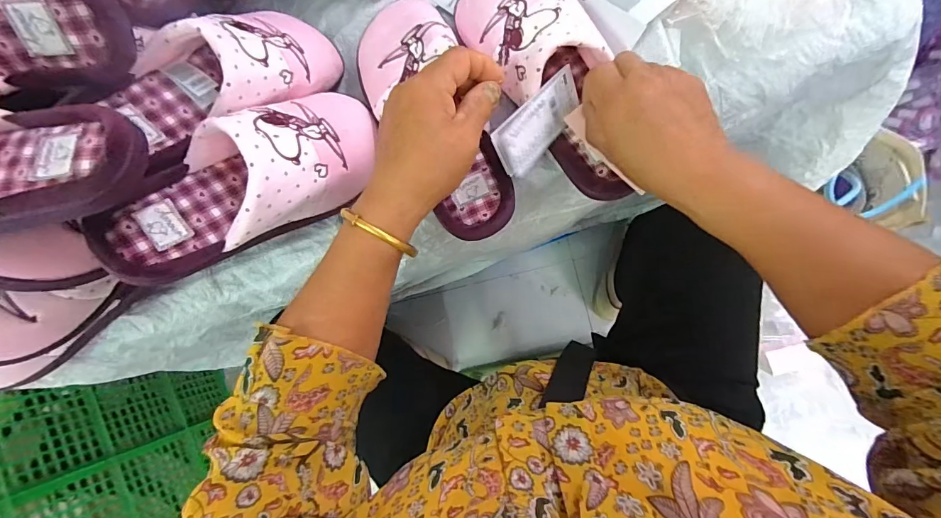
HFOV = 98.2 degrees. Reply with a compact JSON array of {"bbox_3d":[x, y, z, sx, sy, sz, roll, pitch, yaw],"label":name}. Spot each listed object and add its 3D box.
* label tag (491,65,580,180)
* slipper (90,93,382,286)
[{"bbox_3d":[0.059,-0.115,0.346,0.095,0.046,0.013,-47,44,-16],"label":"label tag"},{"bbox_3d":[-0.176,-0.068,0.332,0.228,0.078,0.088,-37,81,-20],"label":"slipper"}]

